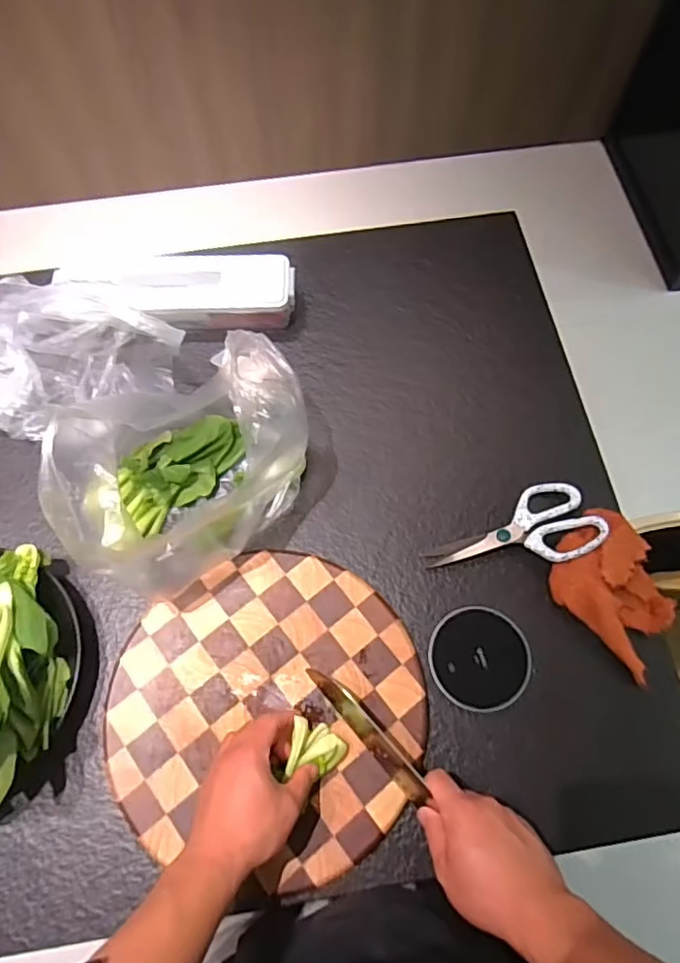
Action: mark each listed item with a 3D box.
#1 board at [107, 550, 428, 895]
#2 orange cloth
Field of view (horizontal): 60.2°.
[{"bbox_3d":[-0.073,0.227,0.607,0.311,0.027,0.295,0,69,0],"label":"board"},{"bbox_3d":[0.302,0.115,0.633,0.113,0.037,0.148,-40,74,-14],"label":"orange cloth"}]

